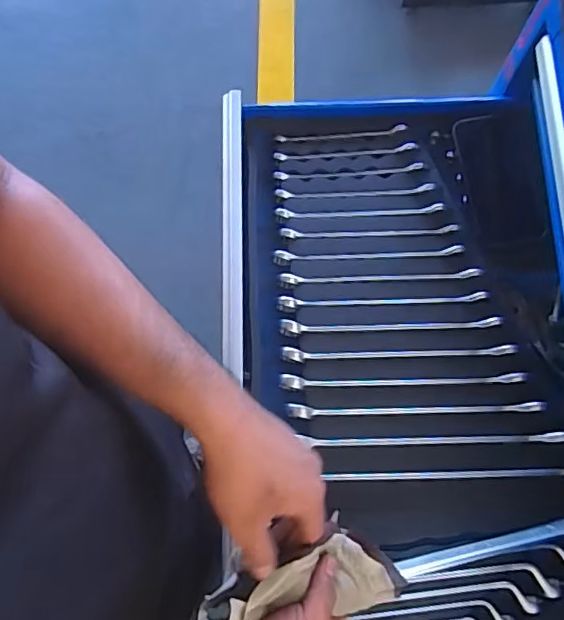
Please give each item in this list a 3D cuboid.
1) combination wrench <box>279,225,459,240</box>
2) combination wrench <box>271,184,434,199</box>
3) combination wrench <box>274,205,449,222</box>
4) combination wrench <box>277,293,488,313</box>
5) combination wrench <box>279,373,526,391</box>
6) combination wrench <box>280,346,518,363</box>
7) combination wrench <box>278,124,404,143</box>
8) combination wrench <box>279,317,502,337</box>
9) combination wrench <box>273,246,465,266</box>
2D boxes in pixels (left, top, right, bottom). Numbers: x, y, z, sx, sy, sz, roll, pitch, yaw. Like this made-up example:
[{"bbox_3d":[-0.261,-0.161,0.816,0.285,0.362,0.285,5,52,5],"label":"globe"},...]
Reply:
[{"bbox_3d":[0.094,-0.084,0.609,0.189,0.006,0.011,-2,76,1],"label":"combination wrench"},{"bbox_3d":[0.080,-0.130,0.620,0.174,0.004,0.011,-2,76,1],"label":"combination wrench"},{"bbox_3d":[0.083,-0.106,0.613,0.180,0.007,0.014,0,76,2],"label":"combination wrench"},{"bbox_3d":[0.103,-0.007,0.587,0.214,0.011,0.016,0,76,1],"label":"combination wrench"},{"bbox_3d":[0.120,0.072,0.565,0.241,0.009,0.014,0,76,1],"label":"combination wrench"},{"bbox_3d":[0.118,0.045,0.573,0.234,0.009,0.015,0,76,1],"label":"combination wrench"},{"bbox_3d":[0.067,-0.197,0.634,0.146,0.006,0.009,-6,76,0],"label":"combination wrench"},{"bbox_3d":[0.110,0.018,0.580,0.223,0.011,0.017,0,76,1],"label":"combination wrench"},{"bbox_3d":[0.091,-0.060,0.602,0.201,0.007,0.015,-3,76,1],"label":"combination wrench"}]

